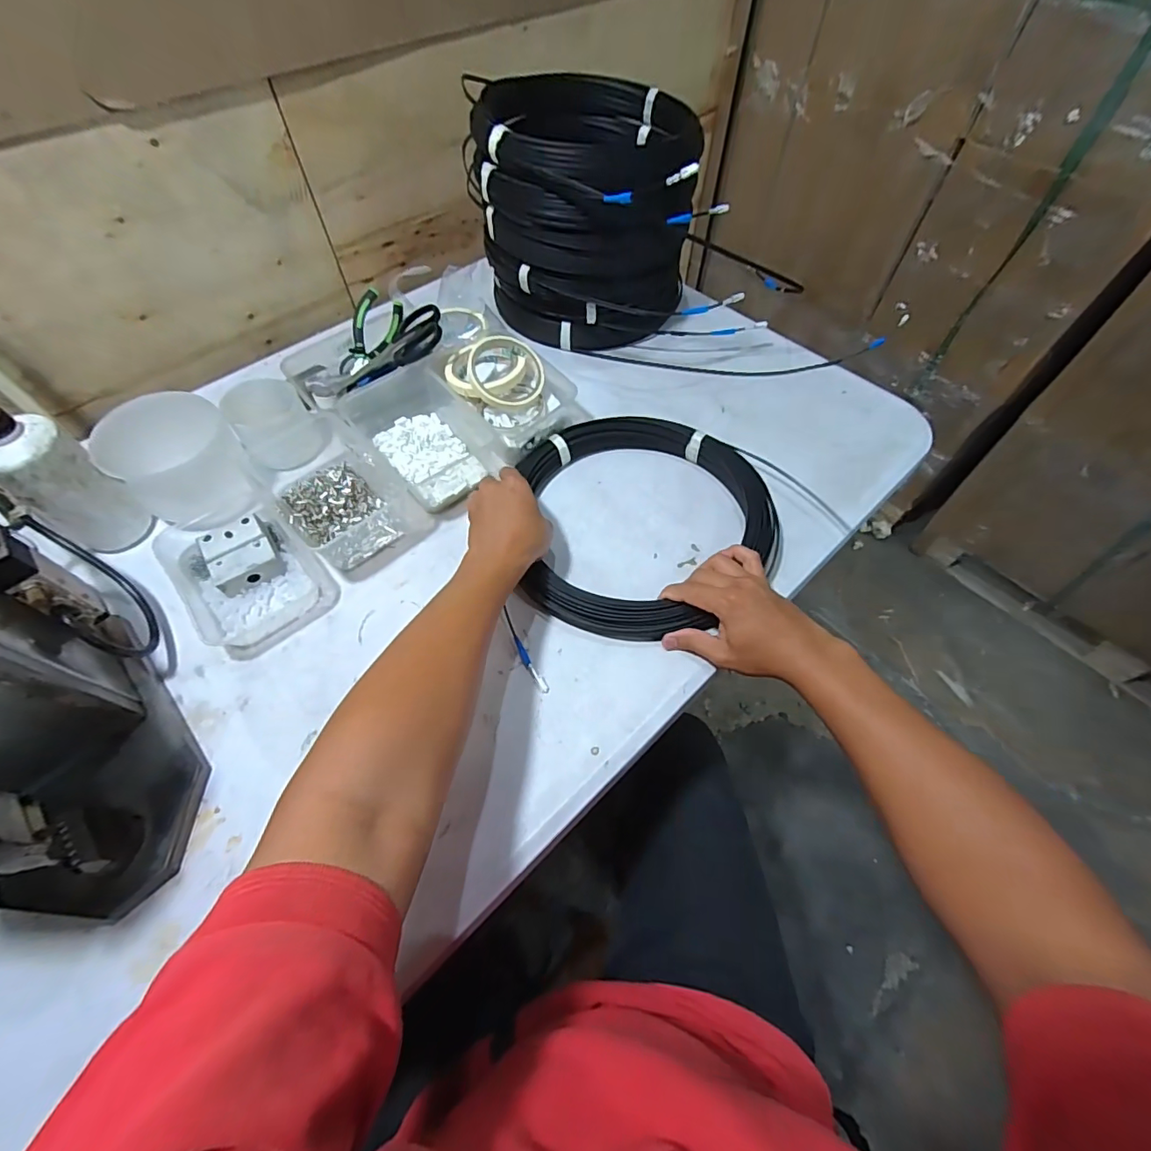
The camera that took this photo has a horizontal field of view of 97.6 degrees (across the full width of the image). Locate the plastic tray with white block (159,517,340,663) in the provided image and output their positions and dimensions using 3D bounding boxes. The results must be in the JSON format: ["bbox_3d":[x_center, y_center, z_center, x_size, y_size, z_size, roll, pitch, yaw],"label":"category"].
[{"bbox_3d":[-0.348,-0.010,0.533,0.127,0.036,0.178,-35,65,-20],"label":"plastic tray with white block"}]

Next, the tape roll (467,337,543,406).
[{"bbox_3d":[-0.084,-0.246,0.609,0.091,0.021,0.091,-1,92,-23],"label":"tape roll"}]

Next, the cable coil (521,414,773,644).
[{"bbox_3d":[0.080,-0.066,0.555,0.269,0.040,0.275,0,58,0],"label":"cable coil"}]

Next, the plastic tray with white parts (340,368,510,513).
[{"bbox_3d":[-0.187,-0.176,0.619,0.130,0.066,0.196,-36,65,-20],"label":"plastic tray with white parts"}]

